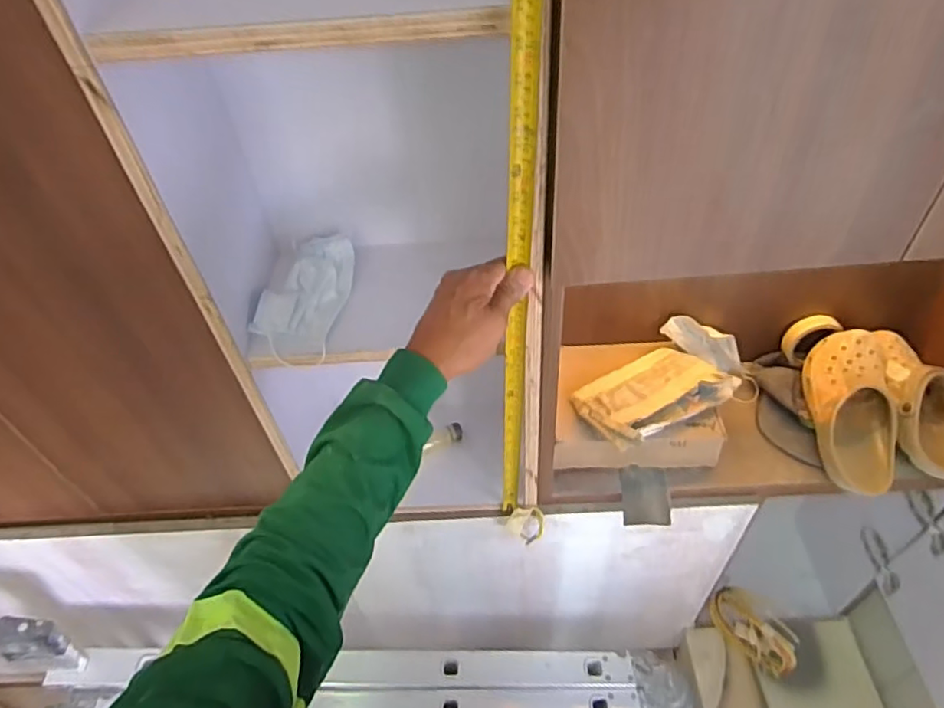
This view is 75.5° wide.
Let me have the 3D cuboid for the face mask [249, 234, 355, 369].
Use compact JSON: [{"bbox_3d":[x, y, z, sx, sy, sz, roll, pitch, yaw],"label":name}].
[{"bbox_3d":[-0.201,-0.073,0.748,0.086,0.029,0.184,3,48,8],"label":"face mask"}]

